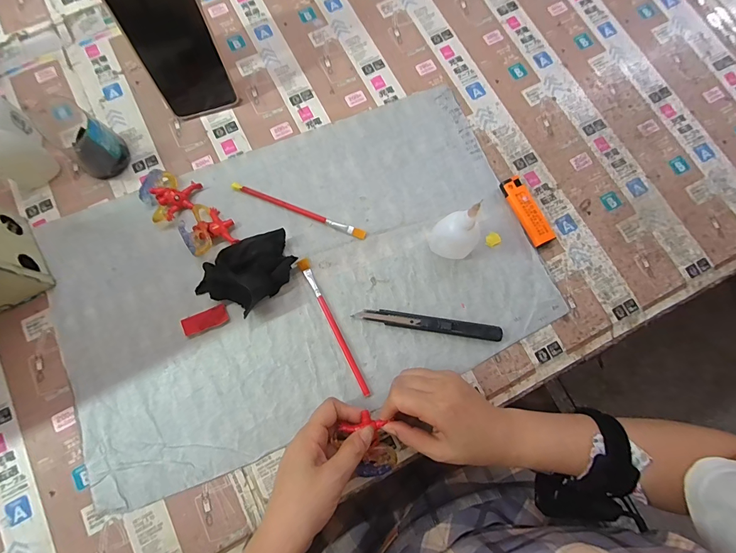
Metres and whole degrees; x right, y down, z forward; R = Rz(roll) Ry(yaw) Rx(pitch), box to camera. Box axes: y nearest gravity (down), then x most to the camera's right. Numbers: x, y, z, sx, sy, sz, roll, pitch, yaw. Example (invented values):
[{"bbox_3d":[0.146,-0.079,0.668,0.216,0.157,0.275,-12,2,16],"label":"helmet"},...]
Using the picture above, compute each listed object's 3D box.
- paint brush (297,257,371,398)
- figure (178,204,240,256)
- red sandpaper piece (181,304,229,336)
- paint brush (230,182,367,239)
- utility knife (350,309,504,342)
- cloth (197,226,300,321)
[{"bbox_3d":[-0.035,0.049,0.372,0.010,0.005,0.150,-25,79,-7],"label":"paint brush"},{"bbox_3d":[-0.167,-0.052,0.384,0.047,0.025,0.055,-28,80,-7],"label":"figure"},{"bbox_3d":[-0.162,0.044,0.370,0.043,0.006,0.019,-22,79,-6],"label":"red sandpaper piece"},{"bbox_3d":[-0.075,-0.072,0.401,0.155,0.006,0.009,22,78,3],"label":"paint brush"},{"bbox_3d":[0.061,0.047,0.371,0.145,0.010,0.015,9,77,0],"label":"utility knife"},{"bbox_3d":[-0.119,-0.005,0.371,0.098,0.027,0.062,-39,81,-9],"label":"cloth"}]

